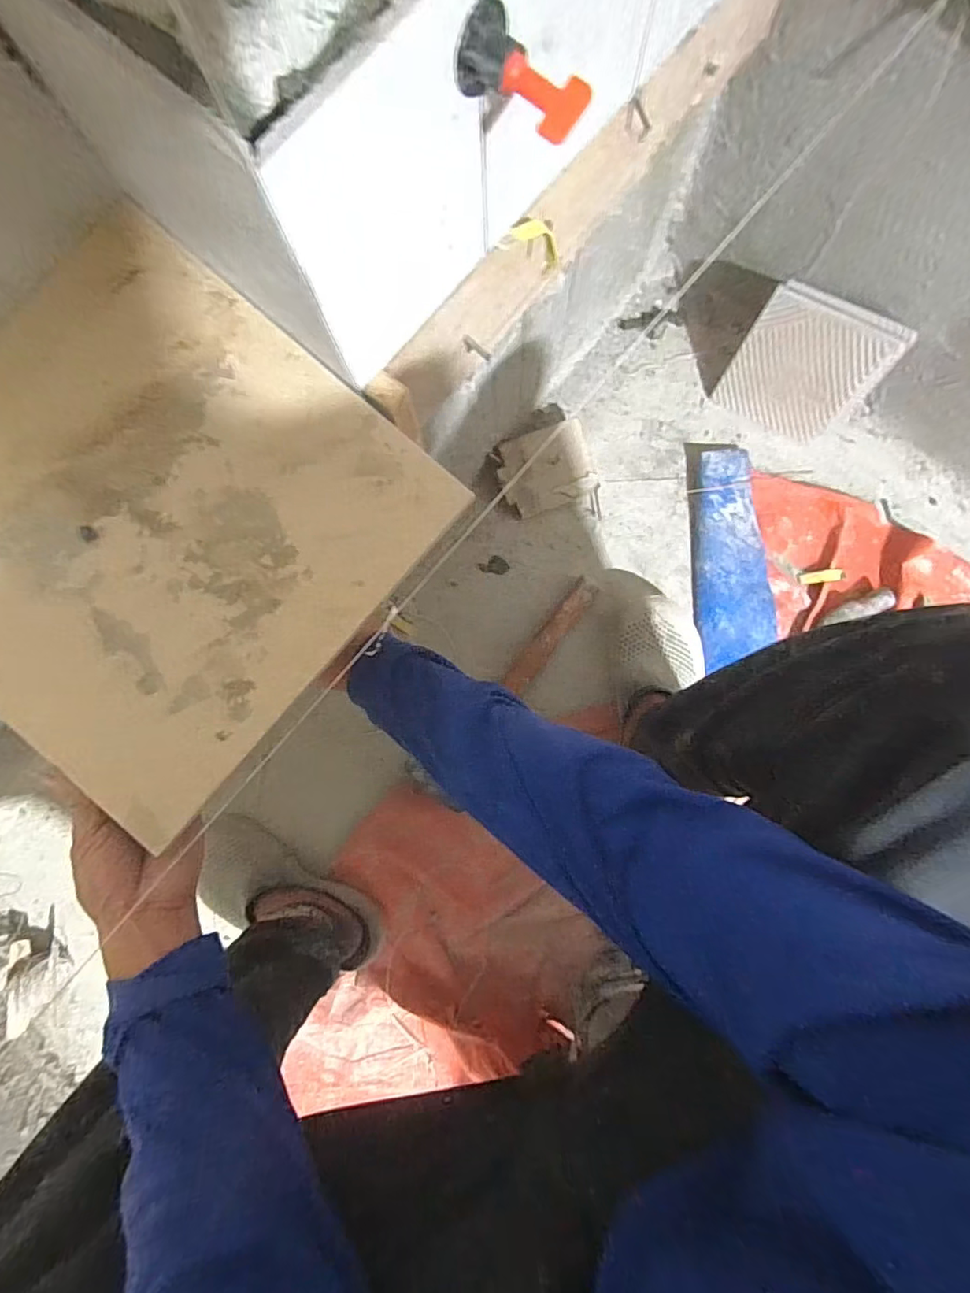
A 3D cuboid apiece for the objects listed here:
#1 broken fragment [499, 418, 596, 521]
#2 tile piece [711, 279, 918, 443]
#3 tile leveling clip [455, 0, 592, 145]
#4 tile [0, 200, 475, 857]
[{"bbox_3d":[0.078,-0.227,0.702,0.117,0.023,0.097,-19,108,0],"label":"broken fragment"},{"bbox_3d":[0.383,-0.330,0.651,0.157,0.146,0.018,28,54,7],"label":"tile piece"},{"bbox_3d":[0.018,-0.248,0.238,0.056,0.026,0.027,38,87,4],"label":"tile leveling clip"},{"bbox_3d":[-0.212,-0.079,0.344,0.294,0.005,0.294,41,89,1],"label":"tile"}]

